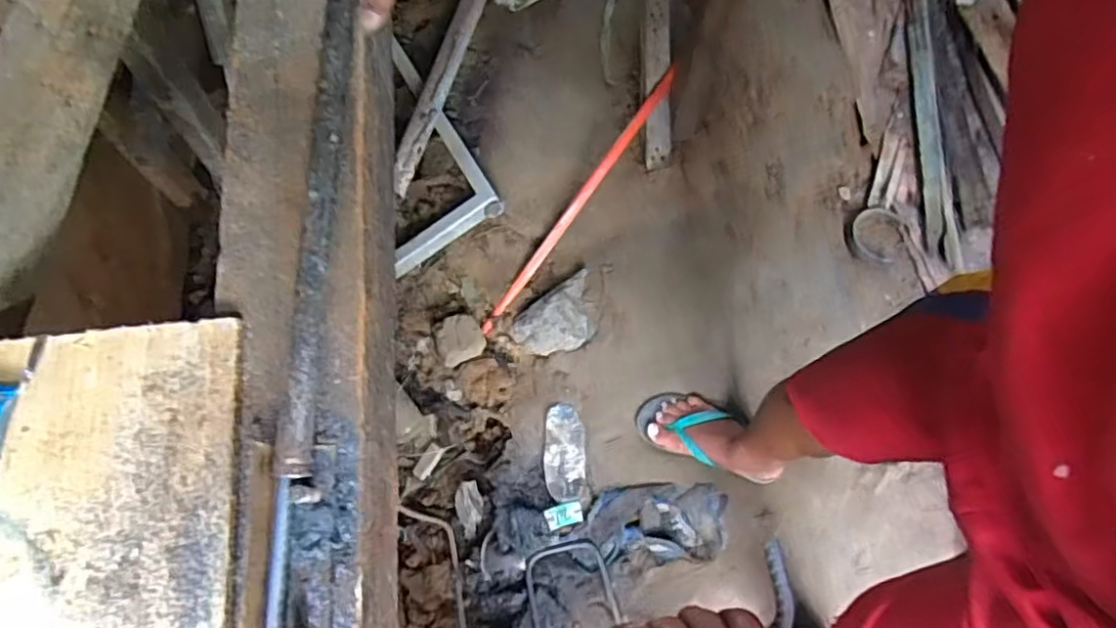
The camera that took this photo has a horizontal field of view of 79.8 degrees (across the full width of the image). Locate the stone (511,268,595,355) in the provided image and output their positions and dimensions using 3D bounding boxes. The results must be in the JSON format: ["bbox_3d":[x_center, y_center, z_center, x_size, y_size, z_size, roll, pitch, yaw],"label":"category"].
[{"bbox_3d":[0.002,0.012,1.258,0.177,0.046,0.122,-29,74,-11],"label":"stone"}]

